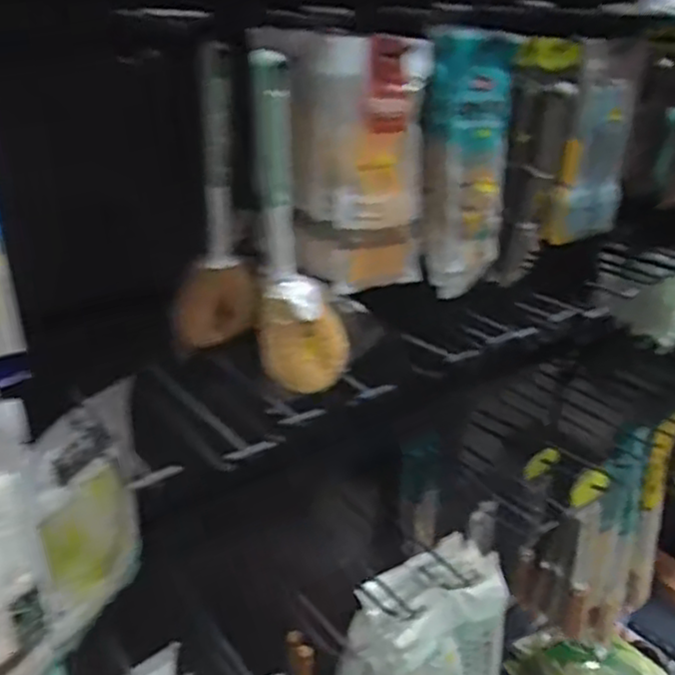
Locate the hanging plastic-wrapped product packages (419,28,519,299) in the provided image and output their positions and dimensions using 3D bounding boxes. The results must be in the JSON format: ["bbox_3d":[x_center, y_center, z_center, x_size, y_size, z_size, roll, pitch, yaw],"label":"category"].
[{"bbox_3d":[0.124,-0.162,0.692,0.097,0.242,0.019,-10,24,-19],"label":"hanging plastic-wrapped product packages"}]

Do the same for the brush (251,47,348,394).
[{"bbox_3d":[-0.031,-0.087,0.625,0.096,0.279,0.049,1,27,-9],"label":"brush"}]

